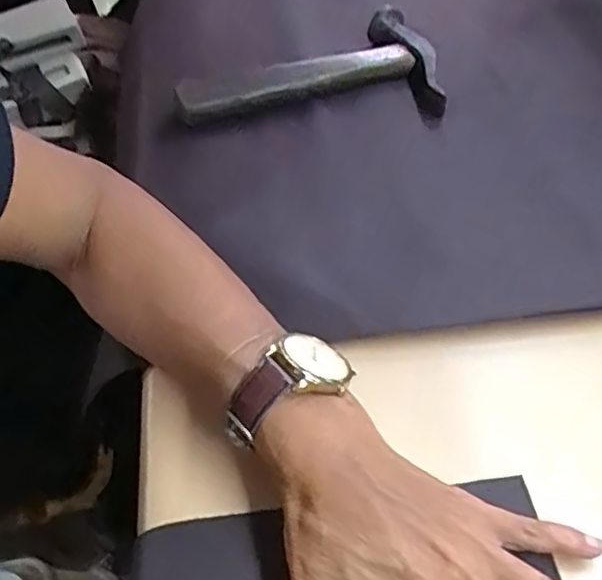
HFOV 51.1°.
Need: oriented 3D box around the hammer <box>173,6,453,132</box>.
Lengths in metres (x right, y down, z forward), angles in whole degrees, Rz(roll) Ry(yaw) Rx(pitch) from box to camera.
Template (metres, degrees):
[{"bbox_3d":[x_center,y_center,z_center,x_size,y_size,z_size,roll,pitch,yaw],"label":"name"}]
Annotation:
[{"bbox_3d":[0.002,-0.163,0.465,0.185,0.020,0.096,-10,50,-8],"label":"hammer"}]

